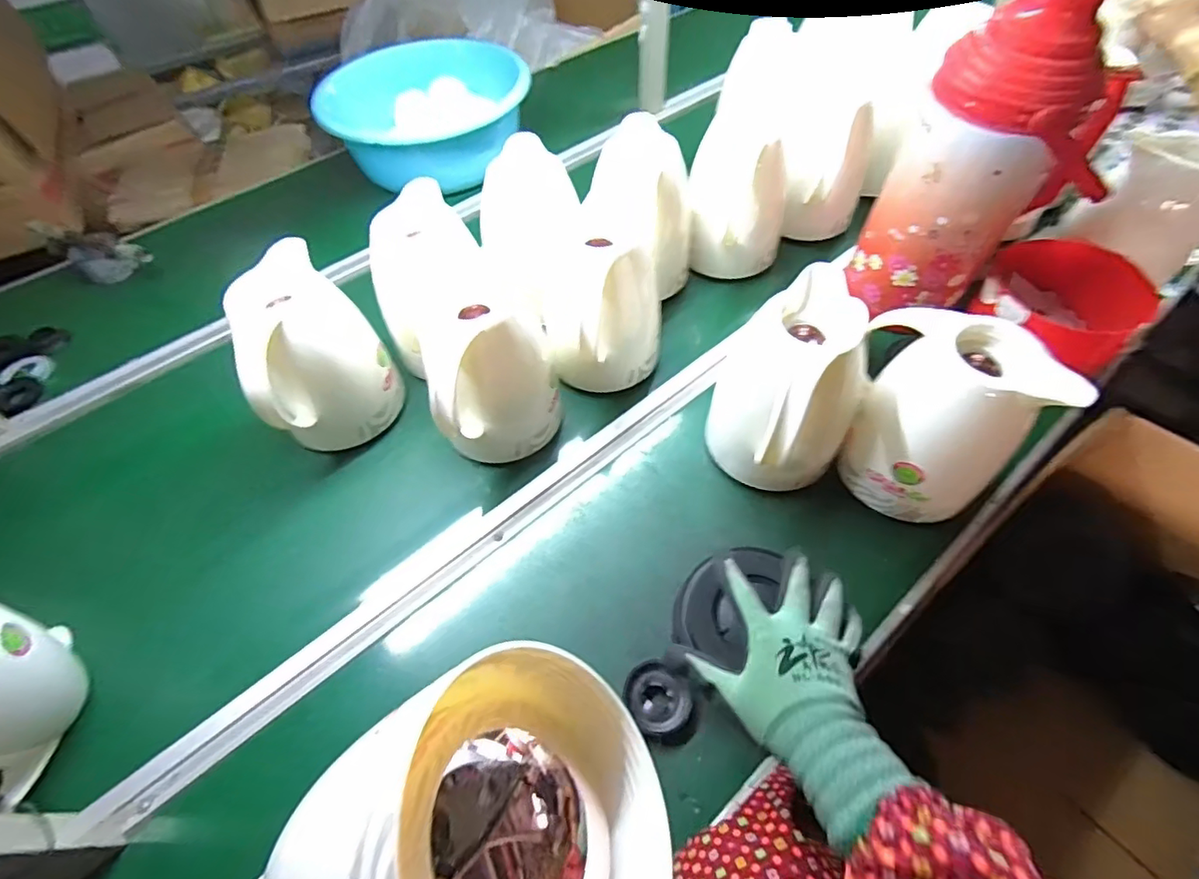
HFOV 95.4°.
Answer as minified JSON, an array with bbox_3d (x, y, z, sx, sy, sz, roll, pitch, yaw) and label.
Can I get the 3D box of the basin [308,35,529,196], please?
[{"bbox_3d":[-0.322,-0.631,1.056,0.385,0.134,0.346,-14,56,-4],"label":"basin"}]

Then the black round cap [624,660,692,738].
[{"bbox_3d":[0.057,0.249,0.529,0.059,0.020,0.067,-27,58,-13],"label":"black round cap"}]

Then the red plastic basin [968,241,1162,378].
[{"bbox_3d":[0.618,-0.183,0.747,0.186,0.082,0.184,-3,55,4],"label":"red plastic basin"}]

